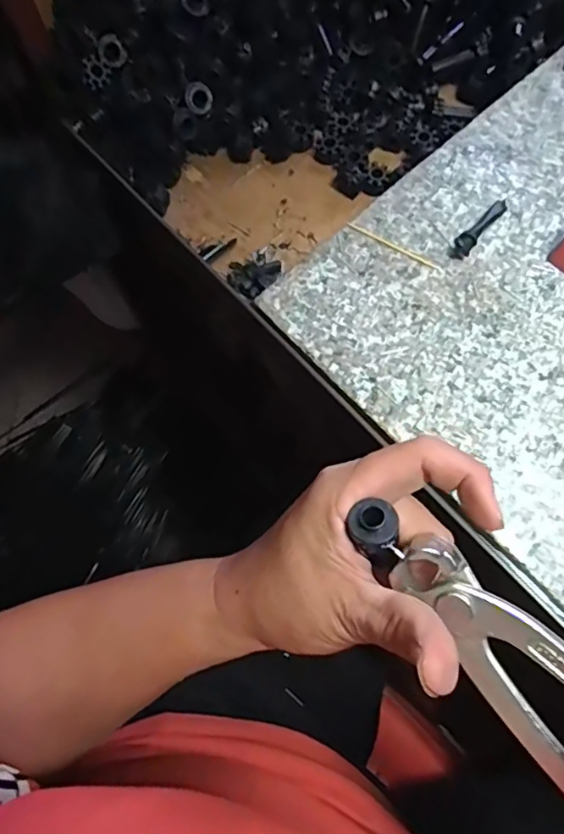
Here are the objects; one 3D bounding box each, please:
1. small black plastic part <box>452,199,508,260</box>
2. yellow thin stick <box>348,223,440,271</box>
[{"bbox_3d":[0.119,-0.114,0.335,0.010,0.010,0.048,40,78,12],"label":"small black plastic part"},{"bbox_3d":[0.067,-0.103,0.336,0.060,0.004,0.004,30,76,10],"label":"yellow thin stick"}]

